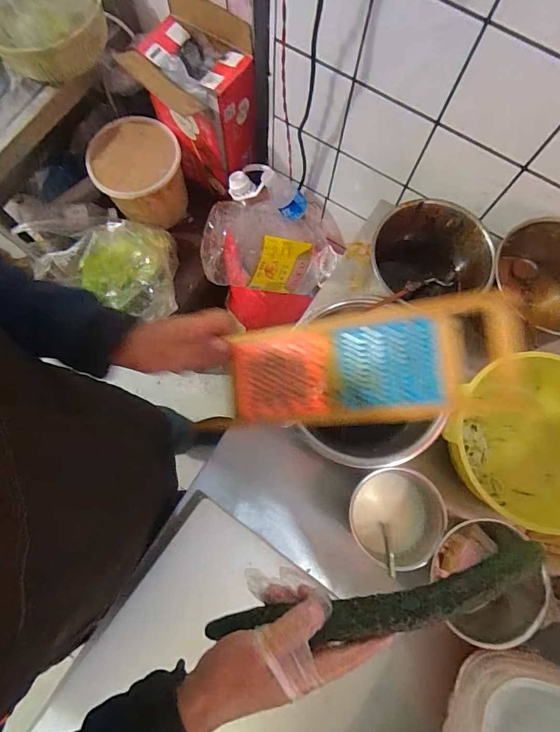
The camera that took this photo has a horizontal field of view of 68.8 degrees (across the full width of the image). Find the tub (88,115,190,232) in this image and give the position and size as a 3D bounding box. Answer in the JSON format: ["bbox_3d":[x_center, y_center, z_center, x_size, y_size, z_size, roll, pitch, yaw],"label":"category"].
[{"bbox_3d":[-0.342,-0.470,1.003,0.209,0.153,0.228,0,77,-2],"label":"tub"}]

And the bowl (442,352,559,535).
[{"bbox_3d":[0.401,0.113,0.649,0.256,0.108,0.241,0,77,-2],"label":"bowl"}]

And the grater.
[{"bbox_3d":[0.075,0.003,0.389,0.266,0.009,0.099,-7,90,23],"label":"grater"}]

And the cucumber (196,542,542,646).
[{"bbox_3d":[0.069,0.200,0.338,0.285,0.024,0.036,-19,77,13],"label":"cucumber"}]

